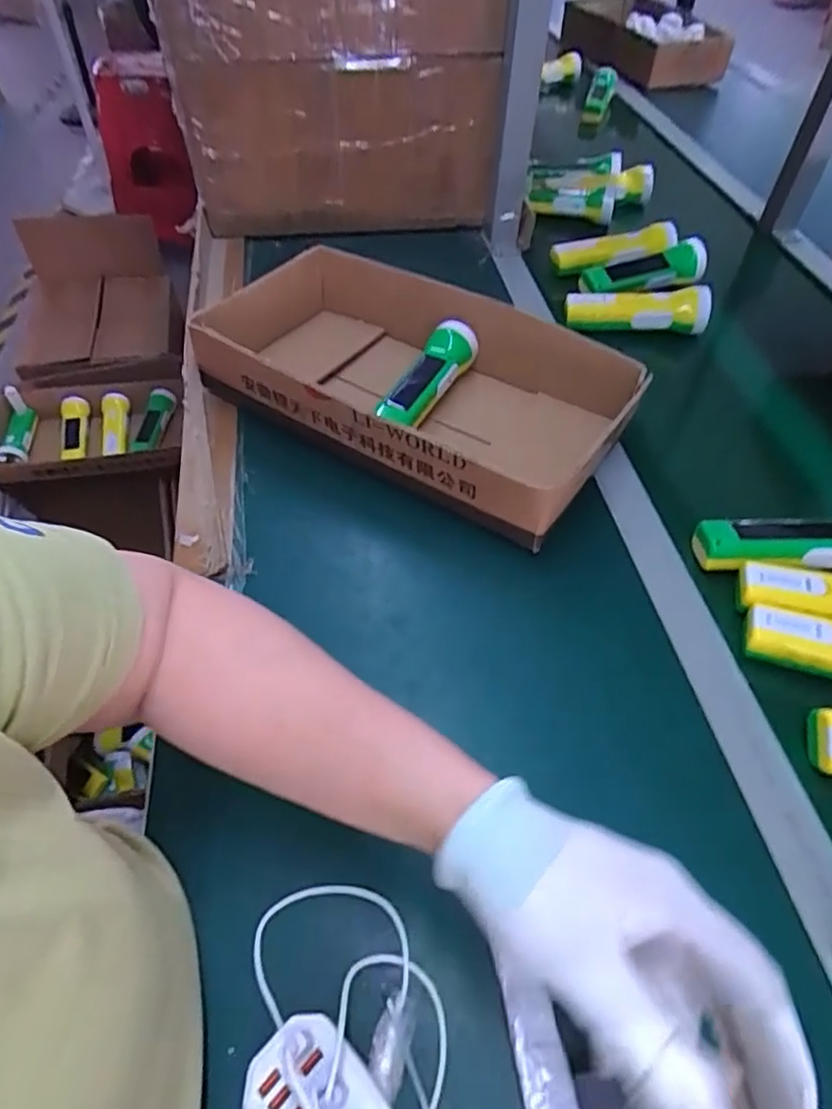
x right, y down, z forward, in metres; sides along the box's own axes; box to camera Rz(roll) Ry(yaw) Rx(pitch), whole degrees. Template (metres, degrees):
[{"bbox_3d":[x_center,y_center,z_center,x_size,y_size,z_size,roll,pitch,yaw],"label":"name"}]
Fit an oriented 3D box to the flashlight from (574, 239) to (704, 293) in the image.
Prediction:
[{"bbox_3d":[0.317,-0.382,0.835,0.180,0.045,0.046,-12,53,-10],"label":"flashlight"}]

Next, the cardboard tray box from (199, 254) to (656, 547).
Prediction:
[{"bbox_3d":[-0.019,-0.187,0.632,0.454,0.093,0.225,27,57,21],"label":"cardboard tray box"}]

